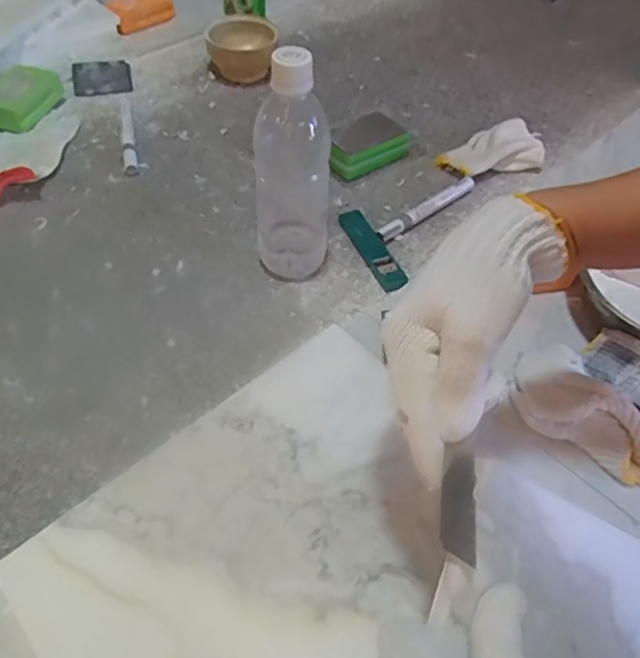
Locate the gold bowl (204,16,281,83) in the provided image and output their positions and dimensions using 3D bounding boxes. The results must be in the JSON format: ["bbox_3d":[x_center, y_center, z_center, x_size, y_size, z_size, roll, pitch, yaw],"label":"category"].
[{"bbox_3d":[-0.106,-0.381,0.779,0.094,0.062,0.079,0,51,-3],"label":"gold bowl"}]

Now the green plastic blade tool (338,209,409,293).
[{"bbox_3d":[0.052,-0.081,0.573,0.026,0.007,0.116,-32,54,5],"label":"green plastic blade tool"}]

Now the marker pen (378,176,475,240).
[{"bbox_3d":[0.117,-0.131,0.611,0.137,0.015,0.017,-29,58,-24],"label":"marker pen"}]

